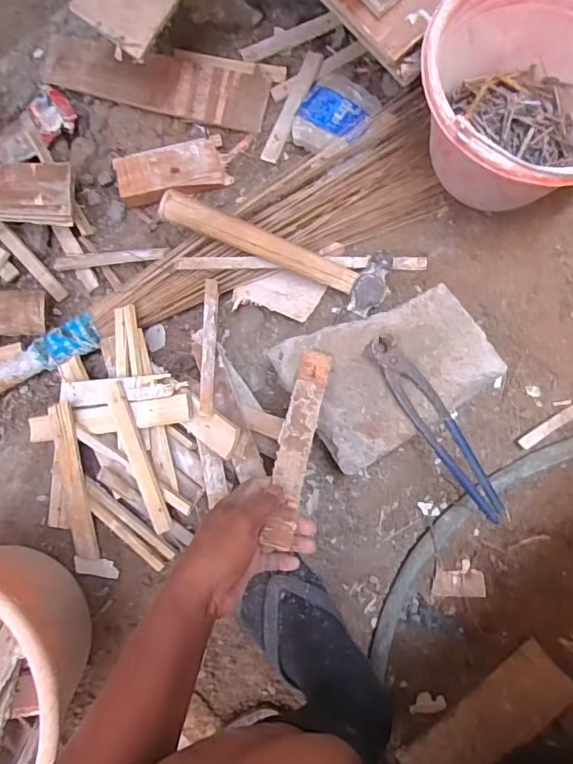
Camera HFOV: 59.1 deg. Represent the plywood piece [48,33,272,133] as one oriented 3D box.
[{"bbox_3d":[-0.181,-0.422,0.716,0.305,0.013,0.080,12,94,-1],"label":"plywood piece"}]

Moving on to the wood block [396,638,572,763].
[{"bbox_3d":[0.240,0.404,0.598,0.211,0.021,0.076,-39,81,1],"label":"wood block"}]

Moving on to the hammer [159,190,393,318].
[{"bbox_3d":[-0.010,-0.163,0.617,0.289,0.032,0.076,20,86,-9],"label":"hammer"}]

